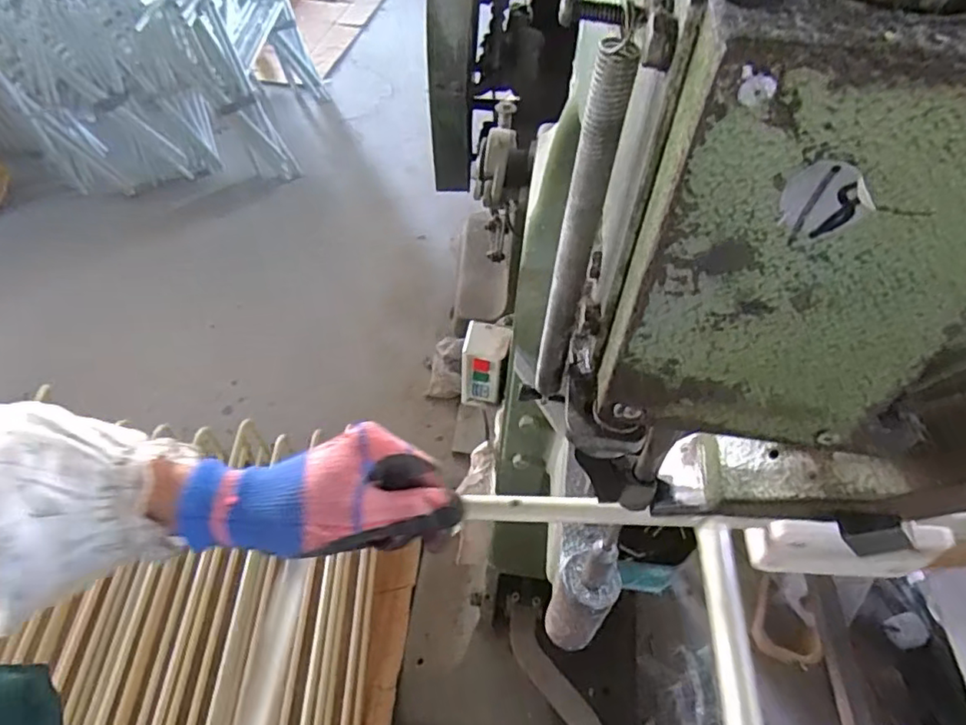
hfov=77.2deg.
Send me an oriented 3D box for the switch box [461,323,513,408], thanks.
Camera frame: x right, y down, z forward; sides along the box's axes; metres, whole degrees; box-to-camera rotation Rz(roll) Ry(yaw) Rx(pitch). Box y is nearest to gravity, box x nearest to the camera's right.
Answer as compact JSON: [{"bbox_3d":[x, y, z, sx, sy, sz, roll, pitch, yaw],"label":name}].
[{"bbox_3d":[0.004,0.003,0.720,0.053,0.114,0.044,12,52,7],"label":"switch box"}]

